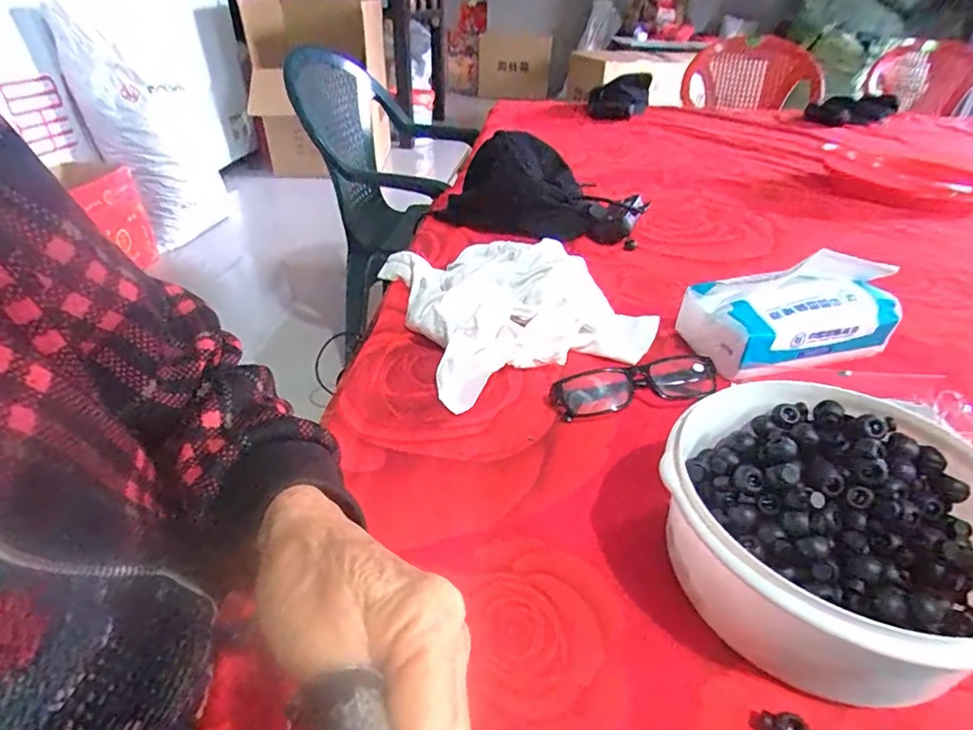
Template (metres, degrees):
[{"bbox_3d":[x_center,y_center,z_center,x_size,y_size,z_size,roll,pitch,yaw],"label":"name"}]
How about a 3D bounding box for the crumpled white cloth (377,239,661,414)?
[{"bbox_3d":[0.024,-0.076,0.528,0.225,0.056,0.260,-13,39,-19],"label":"crumpled white cloth"}]

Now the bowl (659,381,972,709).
[{"bbox_3d":[0.174,0.087,0.277,0.155,0.073,0.159,1,36,-1],"label":"bowl"}]

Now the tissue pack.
[{"bbox_3d":[0.265,-0.051,0.468,0.167,0.080,0.101,-12,38,-17],"label":"tissue pack"}]

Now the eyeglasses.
[{"bbox_3d":[0.118,0.011,0.425,0.129,0.031,0.045,-6,37,-10],"label":"eyeglasses"}]

